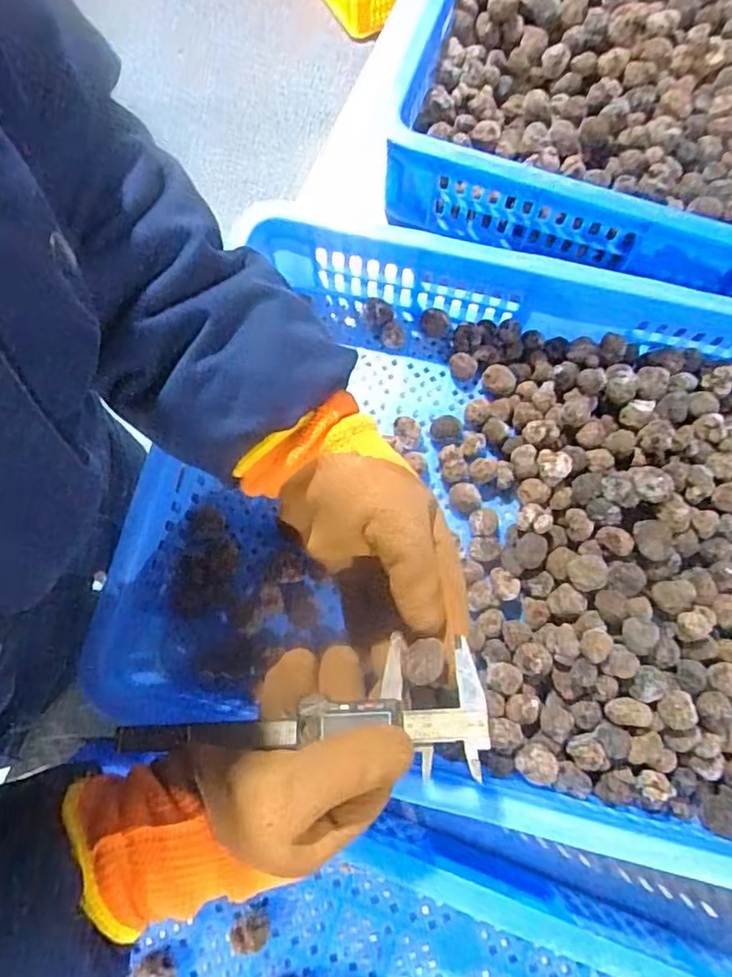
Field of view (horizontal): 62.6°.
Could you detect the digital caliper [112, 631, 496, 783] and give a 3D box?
[{"bbox_3d":[-0.045,0.132,0.346,0.224,0.019,0.066,-11,78,19],"label":"digital caliper"}]

